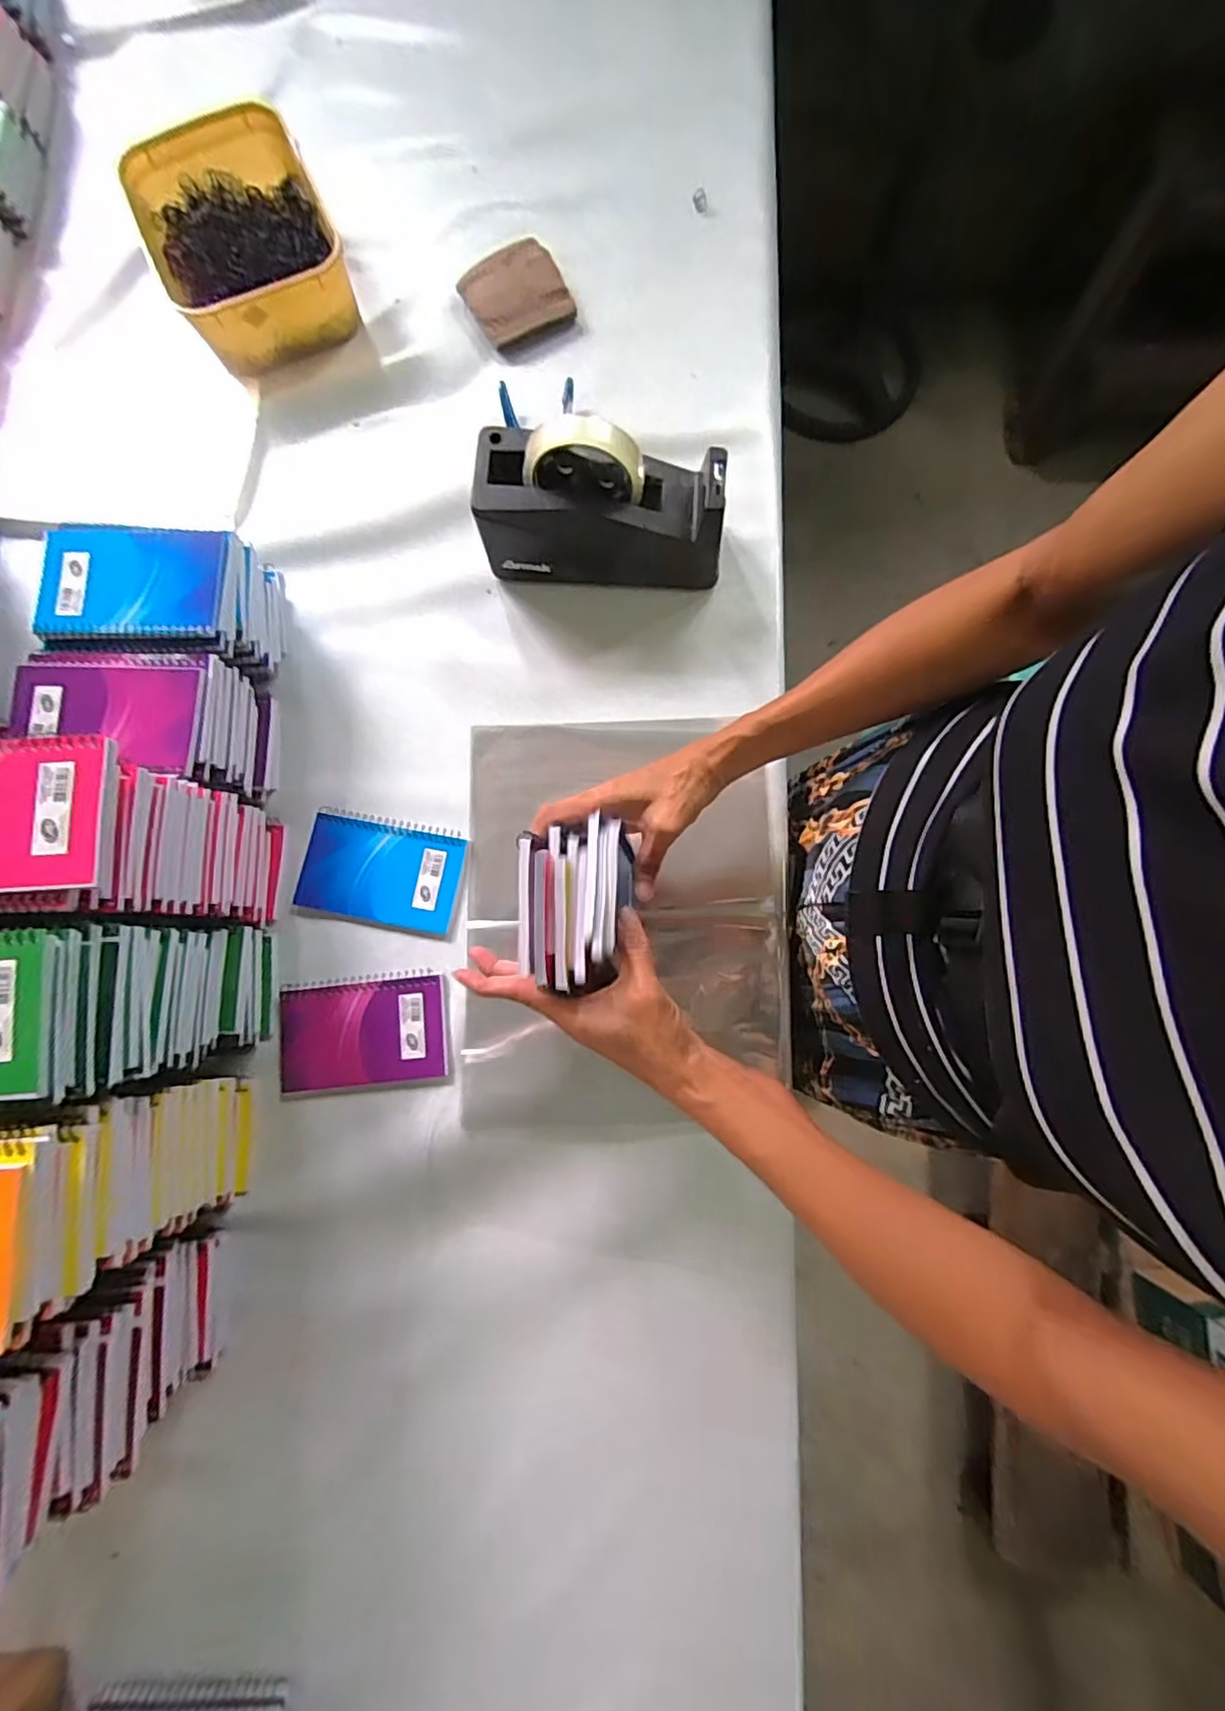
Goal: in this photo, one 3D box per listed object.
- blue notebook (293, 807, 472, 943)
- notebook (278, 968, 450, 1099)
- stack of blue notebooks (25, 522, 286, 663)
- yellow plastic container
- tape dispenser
[{"bbox_3d":[-0.193,0.014,0.509,0.133,0.006,0.089,10,81,2],"label":"blue notebook"},{"bbox_3d":[-0.202,0.141,0.489,0.138,0.007,0.087,-7,81,0],"label":"notebook"},{"bbox_3d":[-0.355,-0.202,0.499,0.135,0.100,0.121,-2,81,0],"label":"stack of blue notebooks"},{"bbox_3d":[-0.343,-0.568,0.569,0.160,0.065,0.202,-21,81,-3],"label":"yellow plastic container"},{"bbox_3d":[-0.008,-0.284,0.500,0.196,0.120,0.071,3,81,1],"label":"tape dispenser"}]

